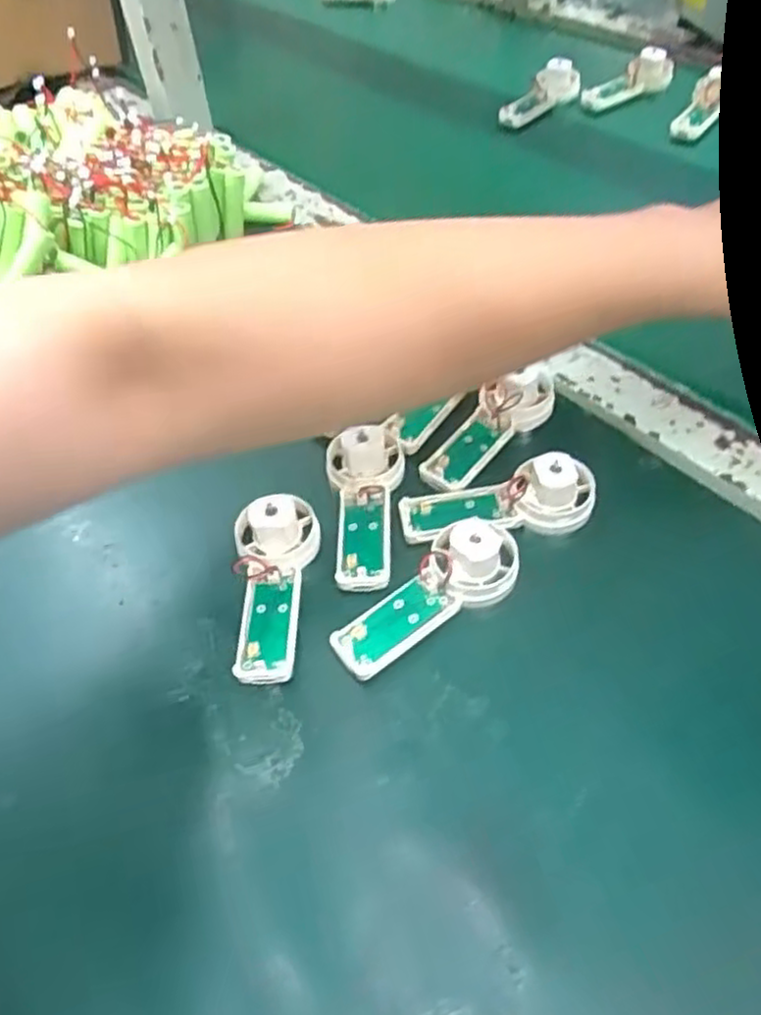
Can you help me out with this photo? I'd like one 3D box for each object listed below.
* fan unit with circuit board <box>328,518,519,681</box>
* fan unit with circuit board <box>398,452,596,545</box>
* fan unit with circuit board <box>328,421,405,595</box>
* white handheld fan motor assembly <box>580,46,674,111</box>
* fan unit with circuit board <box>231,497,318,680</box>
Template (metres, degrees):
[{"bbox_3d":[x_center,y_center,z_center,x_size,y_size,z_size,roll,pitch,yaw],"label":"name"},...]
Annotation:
[{"bbox_3d":[0.023,0.036,0.322,0.094,0.019,0.034,-34,56,-21],"label":"fan unit with circuit board"},{"bbox_3d":[0.056,-0.006,0.353,0.093,0.020,0.034,-9,51,-3],"label":"fan unit with circuit board"},{"bbox_3d":[-0.006,-0.004,0.355,0.038,0.020,0.087,-7,50,-1],"label":"fan unit with circuit board"},{"bbox_3d":[0.228,-0.388,0.682,0.090,0.037,0.028,-30,54,-18],"label":"white handheld fan motor assembly"},{"bbox_3d":[-0.047,0.032,0.331,0.038,0.019,0.084,-7,50,-1],"label":"fan unit with circuit board"}]

